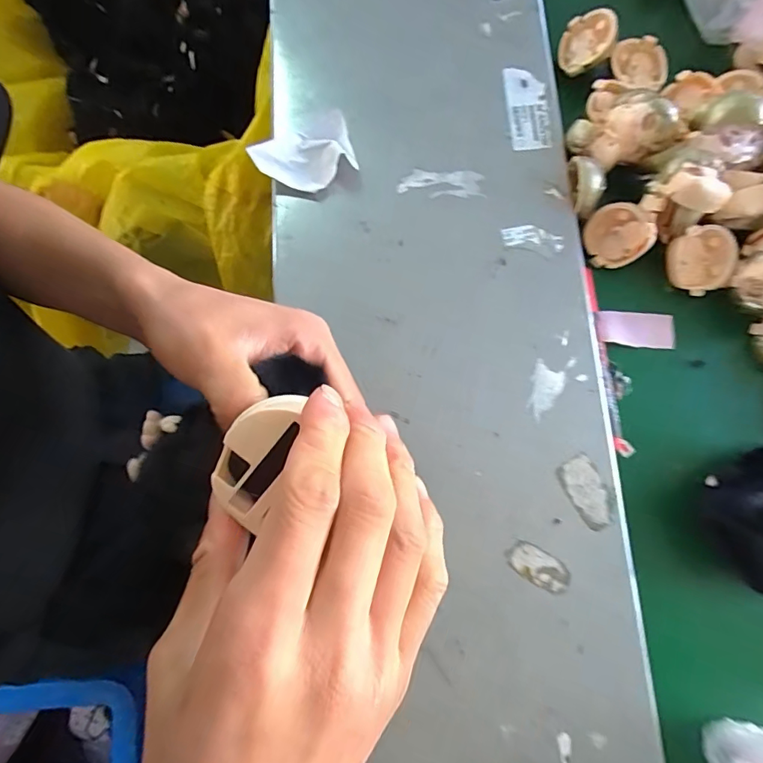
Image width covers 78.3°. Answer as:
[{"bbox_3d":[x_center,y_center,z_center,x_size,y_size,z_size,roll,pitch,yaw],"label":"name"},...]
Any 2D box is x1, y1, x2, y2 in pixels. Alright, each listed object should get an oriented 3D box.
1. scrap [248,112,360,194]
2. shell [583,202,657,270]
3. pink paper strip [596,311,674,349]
[{"bbox_3d":[-0.059,-0.184,0.382,0.080,0.019,0.059,-33,78,-4],"label":"scrap"},{"bbox_3d":[0.187,-0.116,0.372,0.020,0.050,0.046,-33,82,-42],"label":"shell"},{"bbox_3d":[0.201,-0.041,0.372,0.059,0.006,0.028,6,78,4],"label":"pink paper strip"}]

